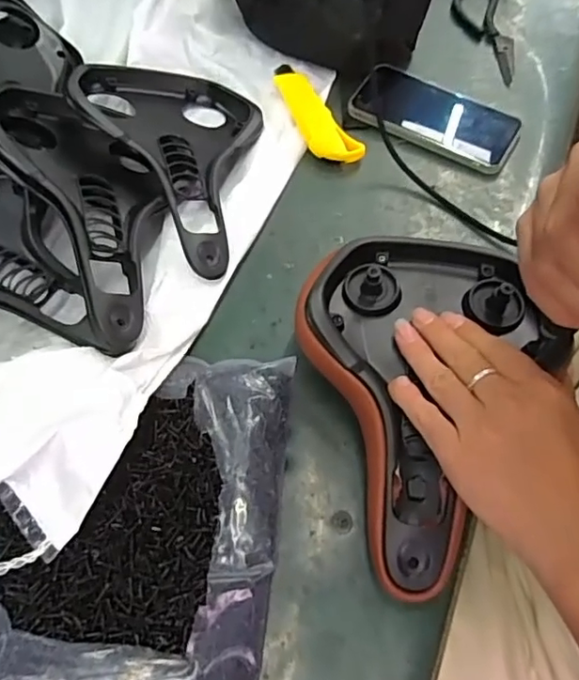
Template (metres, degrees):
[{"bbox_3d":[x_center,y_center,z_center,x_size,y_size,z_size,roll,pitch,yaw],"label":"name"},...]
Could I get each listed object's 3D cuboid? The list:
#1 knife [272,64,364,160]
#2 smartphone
[{"bbox_3d":[0.021,-0.233,0.557,0.043,0.016,0.151,-23,66,-10],"label":"knife"},{"bbox_3d":[0.146,-0.228,0.556,0.166,0.008,0.081,28,67,13],"label":"smartphone"}]

